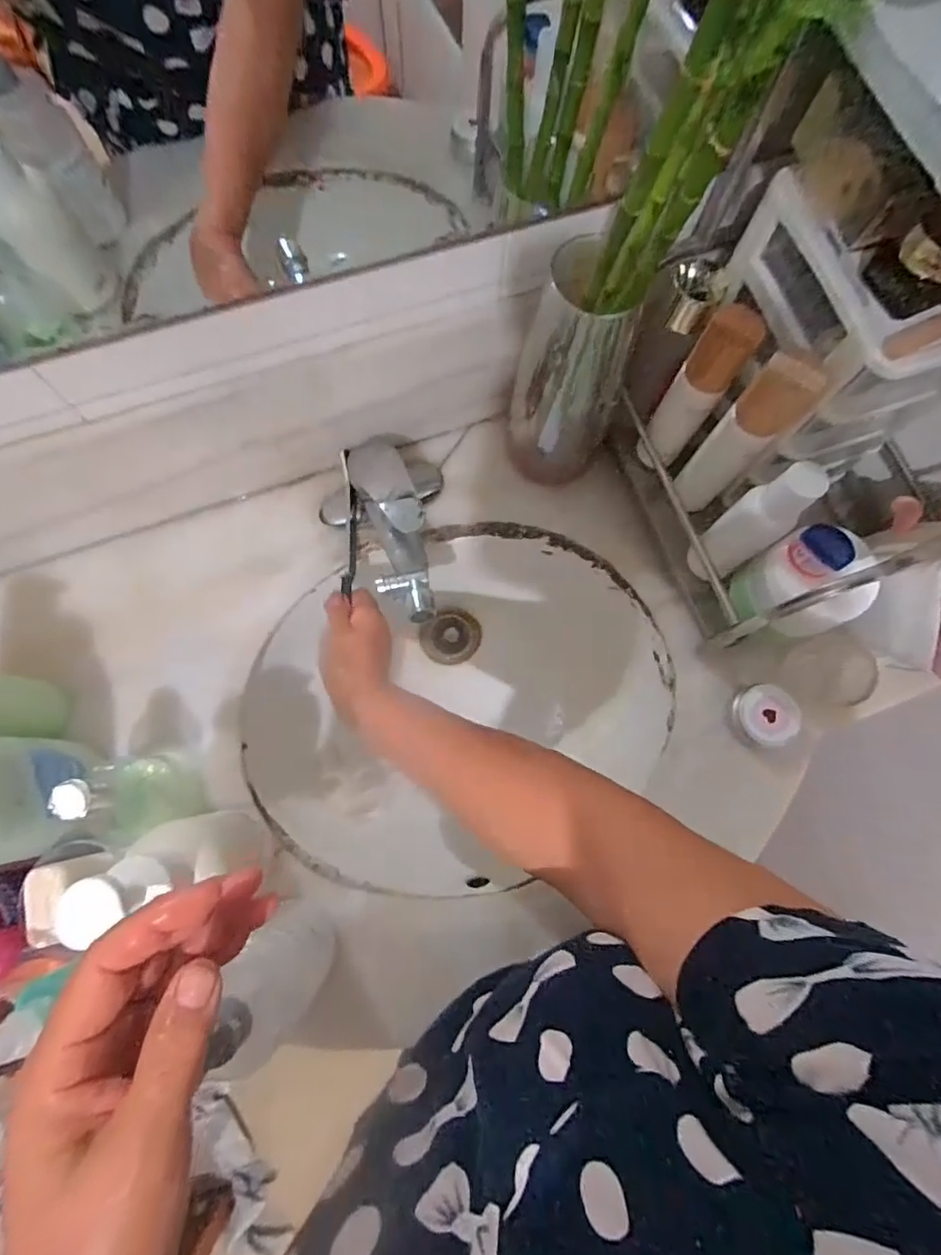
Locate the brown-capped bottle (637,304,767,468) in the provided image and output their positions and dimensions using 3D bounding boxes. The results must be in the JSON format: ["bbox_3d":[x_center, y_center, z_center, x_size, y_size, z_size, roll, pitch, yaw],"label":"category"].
[{"bbox_3d":[0.182,-0.188,0.448,0.040,0.133,0.051,26,77,4],"label":"brown-capped bottle"}]

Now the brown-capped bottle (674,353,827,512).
[{"bbox_3d":[0.213,-0.150,0.429,0.042,0.146,0.046,39,78,7],"label":"brown-capped bottle"}]

